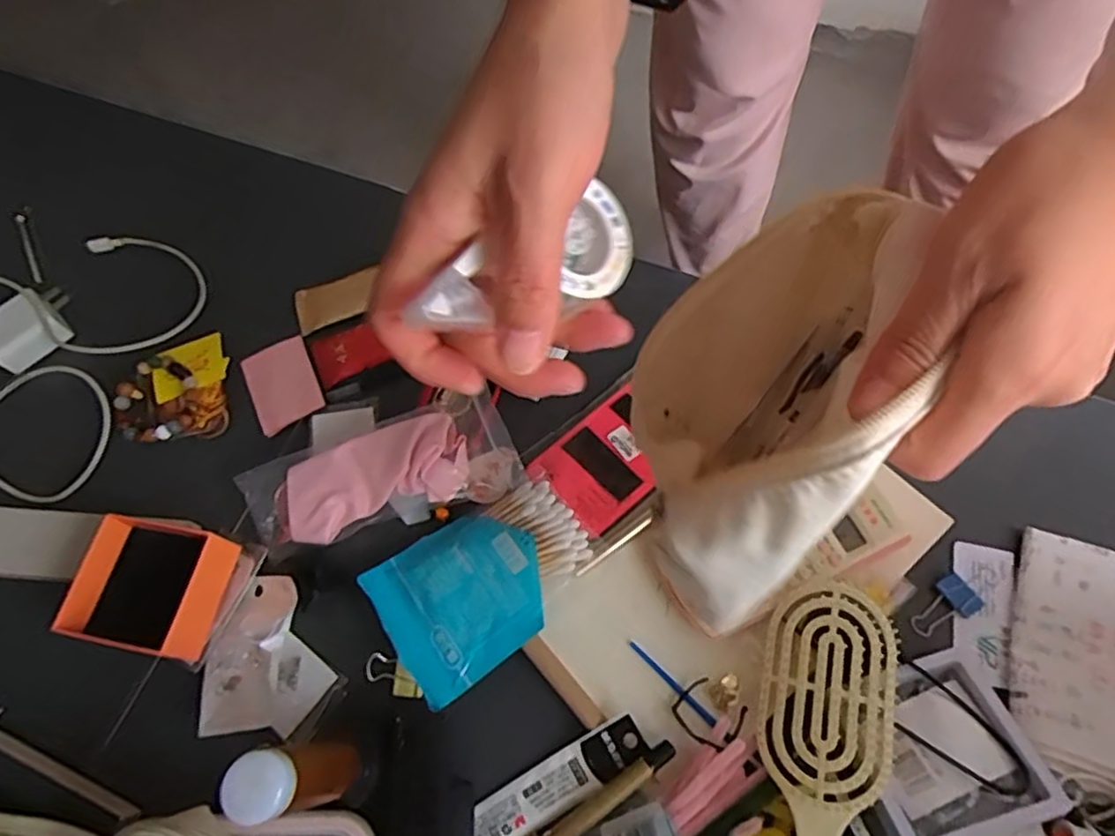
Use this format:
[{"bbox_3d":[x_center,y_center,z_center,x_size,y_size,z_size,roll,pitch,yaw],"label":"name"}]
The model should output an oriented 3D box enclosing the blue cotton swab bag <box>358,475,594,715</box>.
[{"bbox_3d":[-0.047,0.103,0.433,0.137,0.021,0.097,-36,69,-13],"label":"blue cotton swab bag"}]

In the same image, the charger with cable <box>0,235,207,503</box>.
[{"bbox_3d":[-0.403,-0.070,0.524,0.212,0.032,0.222,22,69,12],"label":"charger with cable"}]

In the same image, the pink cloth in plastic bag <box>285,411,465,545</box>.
[{"bbox_3d":[-0.125,0.042,0.461,0.125,0.030,0.055,-18,67,-5],"label":"pink cloth in plastic bag"}]

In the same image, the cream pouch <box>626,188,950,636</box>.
[{"bbox_3d":[0.084,-0.015,0.290,0.085,0.140,0.176,19,66,10],"label":"cream pouch"}]

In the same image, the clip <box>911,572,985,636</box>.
[{"bbox_3d":[0.247,0.122,0.425,0.044,0.013,0.025,-38,69,-16],"label":"clip"}]

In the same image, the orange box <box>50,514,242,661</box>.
[{"bbox_3d":[-0.256,0.105,0.423,0.078,0.045,0.078,9,67,7],"label":"orange box"}]

